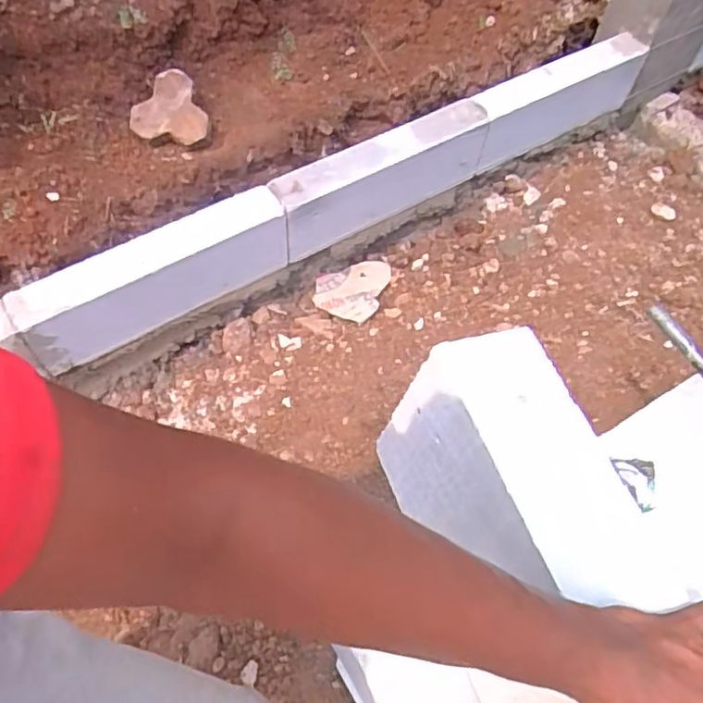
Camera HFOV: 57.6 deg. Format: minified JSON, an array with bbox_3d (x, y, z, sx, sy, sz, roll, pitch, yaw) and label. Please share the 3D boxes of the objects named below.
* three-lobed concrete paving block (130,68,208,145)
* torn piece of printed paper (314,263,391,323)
[{"bbox_3d":[-0.454,-0.617,1.609,0.184,0.060,0.175,7,97,2],"label":"three-lobed concrete paving block"},{"bbox_3d":[0.002,-0.167,1.625,0.161,0.026,0.193,19,59,8],"label":"torn piece of printed paper"}]

